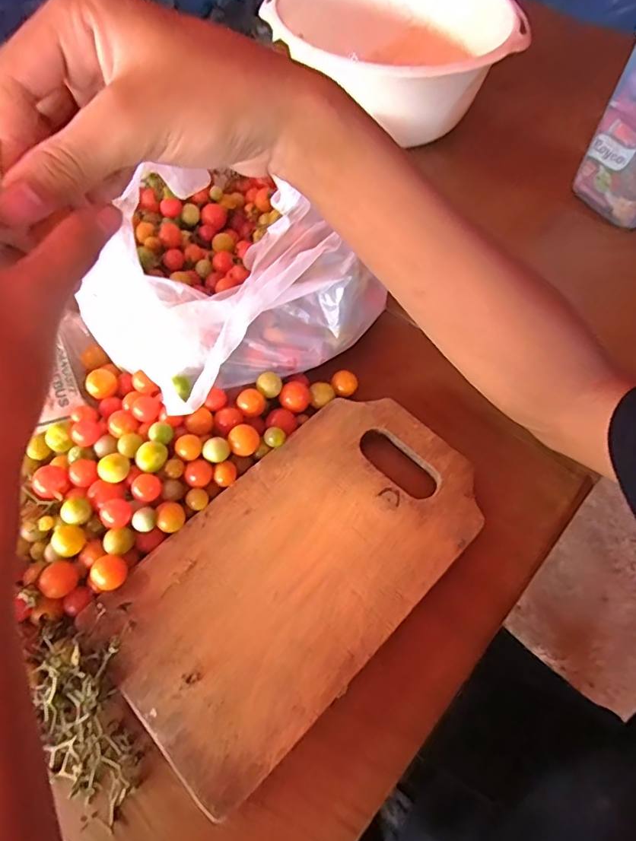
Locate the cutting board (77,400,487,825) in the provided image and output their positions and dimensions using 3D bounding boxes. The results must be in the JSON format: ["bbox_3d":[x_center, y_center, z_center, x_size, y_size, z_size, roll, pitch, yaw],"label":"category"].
[{"bbox_3d":[-0.008,0.086,0.313,0.240,0.015,0.132,-41,69,-21],"label":"cutting board"}]

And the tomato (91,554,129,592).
[{"bbox_3d":[-0.123,0.090,0.295,0.018,0.015,0.019,28,62,13],"label":"tomato"}]

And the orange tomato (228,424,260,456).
[{"bbox_3d":[-0.050,0.014,0.338,0.020,0.016,0.018,-16,61,-12],"label":"orange tomato"}]

